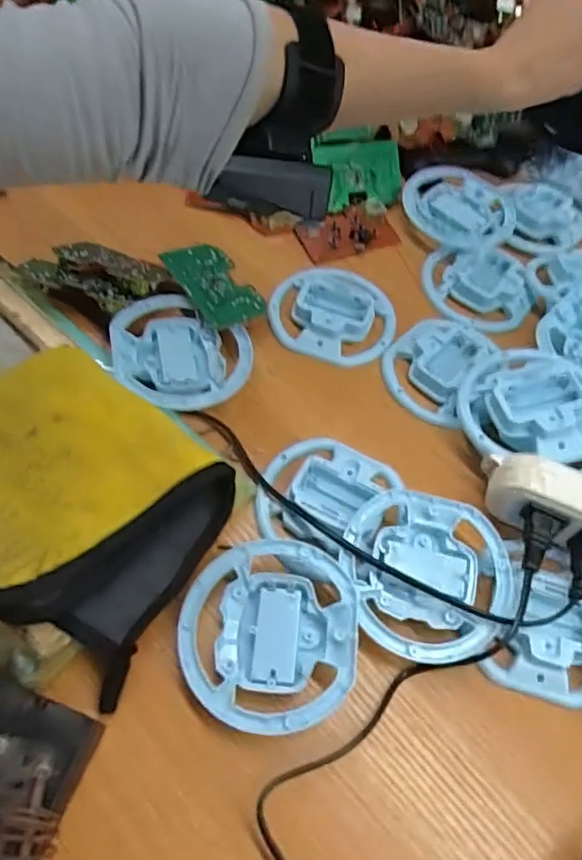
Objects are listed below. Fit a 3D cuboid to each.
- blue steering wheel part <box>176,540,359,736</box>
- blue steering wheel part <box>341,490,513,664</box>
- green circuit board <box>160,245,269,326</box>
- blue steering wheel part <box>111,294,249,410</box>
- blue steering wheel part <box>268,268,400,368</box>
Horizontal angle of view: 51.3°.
[{"bbox_3d":[-0.013,0.118,0.353,0.099,0.024,0.102,7,58,1],"label":"blue steering wheel part"},{"bbox_3d":[0.085,0.091,0.379,0.102,0.026,0.098,1,58,-2],"label":"blue steering wheel part"},{"bbox_3d":[-0.061,-0.117,0.483,0.052,0.009,0.088,-25,66,-23],"label":"green circuit board"},{"bbox_3d":[-0.080,-0.055,0.453,0.101,0.028,0.102,-7,59,-12],"label":"blue steering wheel part"},{"bbox_3d":[0.035,-0.098,0.497,0.101,0.017,0.094,1,58,-2],"label":"blue steering wheel part"}]

